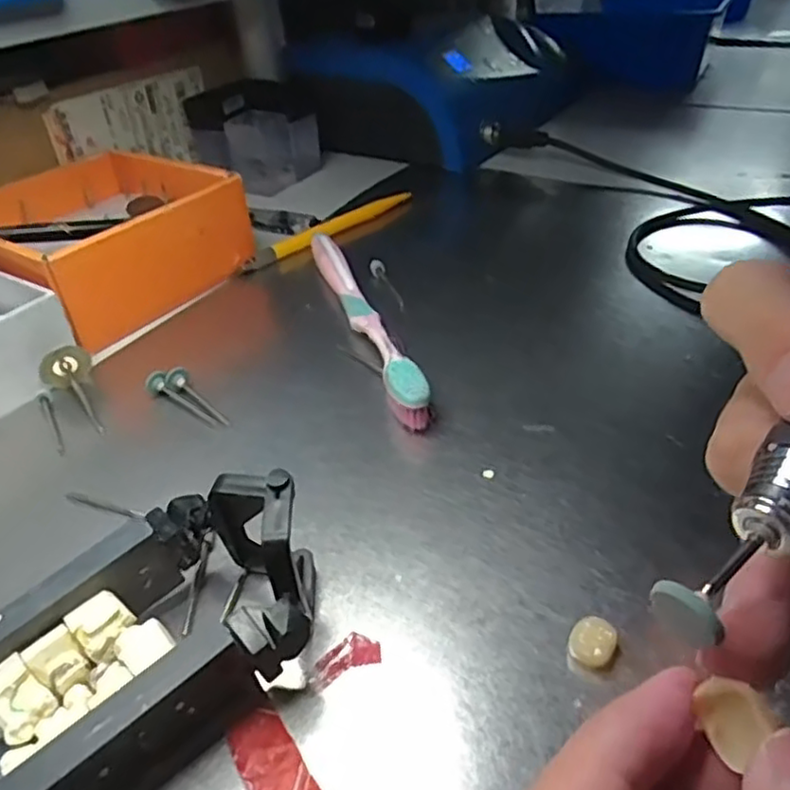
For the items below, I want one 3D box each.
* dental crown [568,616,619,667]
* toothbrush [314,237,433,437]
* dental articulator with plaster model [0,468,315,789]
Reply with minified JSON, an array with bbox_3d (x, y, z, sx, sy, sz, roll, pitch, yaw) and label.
[{"bbox_3d":[0.053,0.066,0.176,0.011,0.007,0.011,17,42,27],"label":"dental crown"},{"bbox_3d":[-0.018,-0.039,0.312,0.015,0.019,0.175,-14,38,-12],"label":"toothbrush"},{"bbox_3d":[-0.063,0.061,0.165,0.092,0.043,0.056,-28,42,-27],"label":"dental articulator with plaster model"}]

